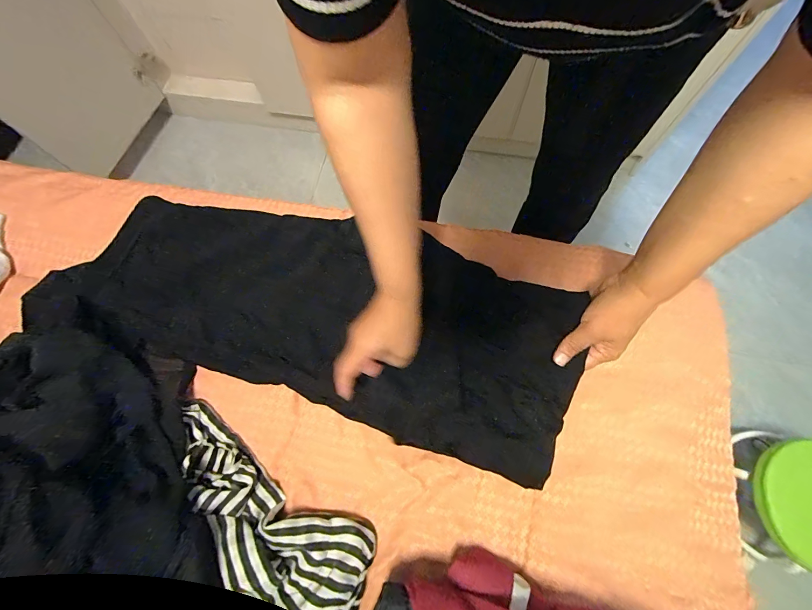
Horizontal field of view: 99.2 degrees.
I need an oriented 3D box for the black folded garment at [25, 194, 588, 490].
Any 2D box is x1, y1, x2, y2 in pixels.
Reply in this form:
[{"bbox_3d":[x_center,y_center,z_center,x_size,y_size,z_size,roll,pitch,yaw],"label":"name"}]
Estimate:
[{"bbox_3d":[-0.135,-0.009,0.469,0.680,0.067,0.249,16,72,13],"label":"black folded garment"}]

